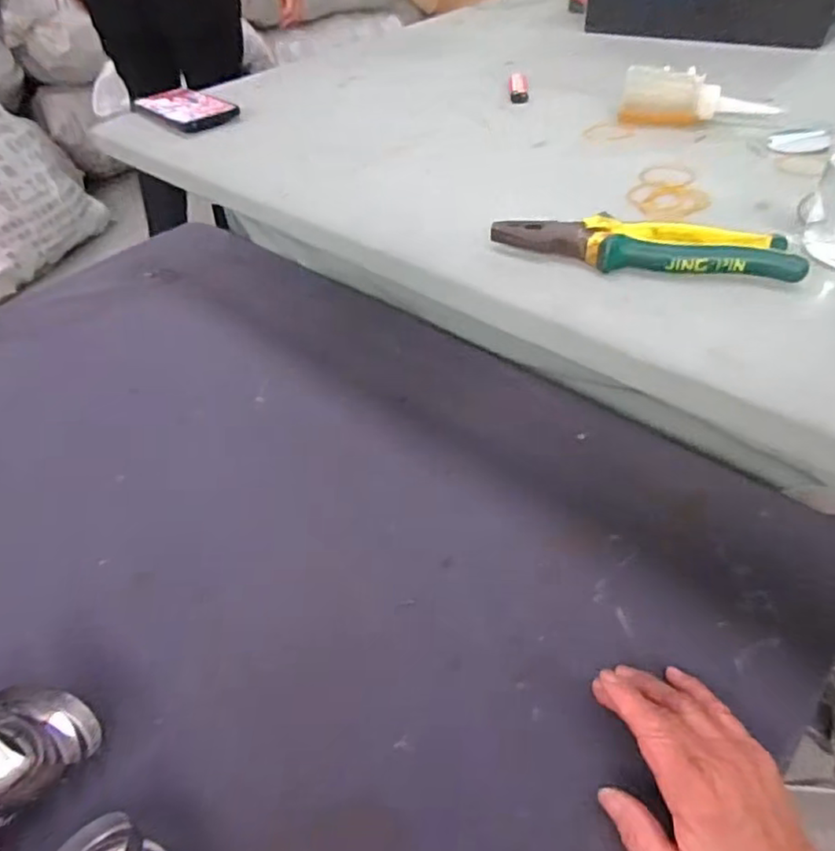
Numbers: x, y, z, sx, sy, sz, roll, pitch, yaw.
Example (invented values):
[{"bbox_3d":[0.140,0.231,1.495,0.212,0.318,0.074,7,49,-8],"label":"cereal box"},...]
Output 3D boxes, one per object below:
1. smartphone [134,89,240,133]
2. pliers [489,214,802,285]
[{"bbox_3d":[-0.288,-0.390,0.742,0.082,0.014,0.154,-35,51,-25],"label":"smartphone"},{"bbox_3d":[0.155,-0.125,0.424,0.200,0.027,0.049,10,47,16],"label":"pliers"}]

